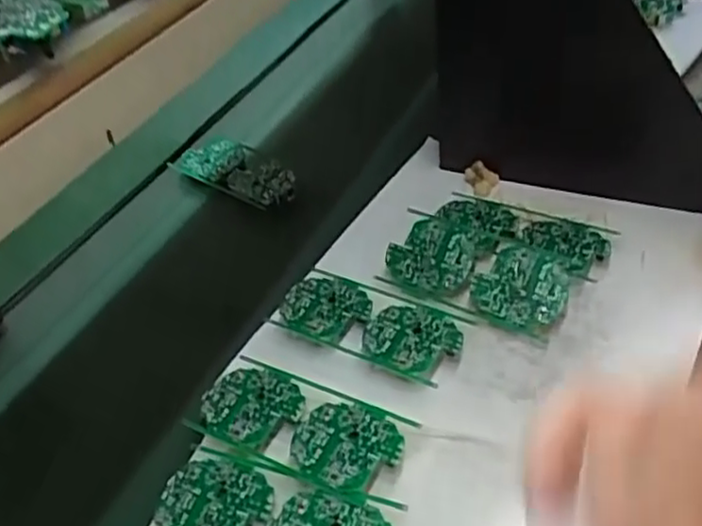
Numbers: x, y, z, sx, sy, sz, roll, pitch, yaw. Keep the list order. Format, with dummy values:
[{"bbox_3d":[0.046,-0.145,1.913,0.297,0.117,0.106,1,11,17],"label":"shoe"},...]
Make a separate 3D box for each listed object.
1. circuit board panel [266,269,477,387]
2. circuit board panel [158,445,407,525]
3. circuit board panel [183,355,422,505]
[{"bbox_3d":[0.017,0.061,0.711,0.194,0.011,0.096,18,47,25],"label":"circuit board panel"},{"bbox_3d":[-0.067,0.211,0.558,0.196,0.006,0.091,11,44,18],"label":"circuit board panel"},{"bbox_3d":[-0.051,0.144,0.628,0.198,0.008,0.096,17,47,24],"label":"circuit board panel"}]

